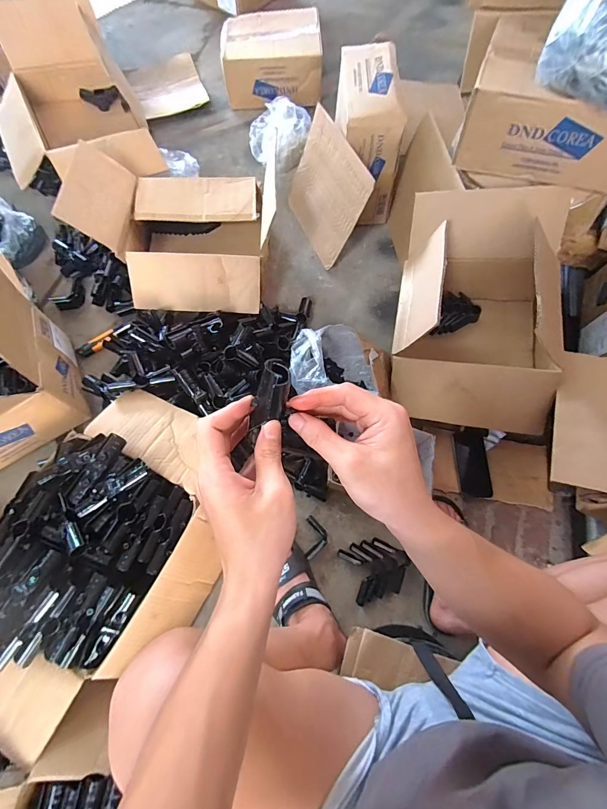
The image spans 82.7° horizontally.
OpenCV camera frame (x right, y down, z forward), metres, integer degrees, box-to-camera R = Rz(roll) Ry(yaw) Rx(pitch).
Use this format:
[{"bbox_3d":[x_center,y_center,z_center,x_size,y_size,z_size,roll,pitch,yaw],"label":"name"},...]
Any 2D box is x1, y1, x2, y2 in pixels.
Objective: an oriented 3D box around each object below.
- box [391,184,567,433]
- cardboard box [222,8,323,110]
[{"bbox_3d":[0.374,-0.190,0.764,0.325,0.274,0.465,11,71,4],"label":"box"},{"bbox_3d":[-0.109,-1.182,1.184,0.325,0.135,0.295,-4,71,-1],"label":"cardboard box"}]

